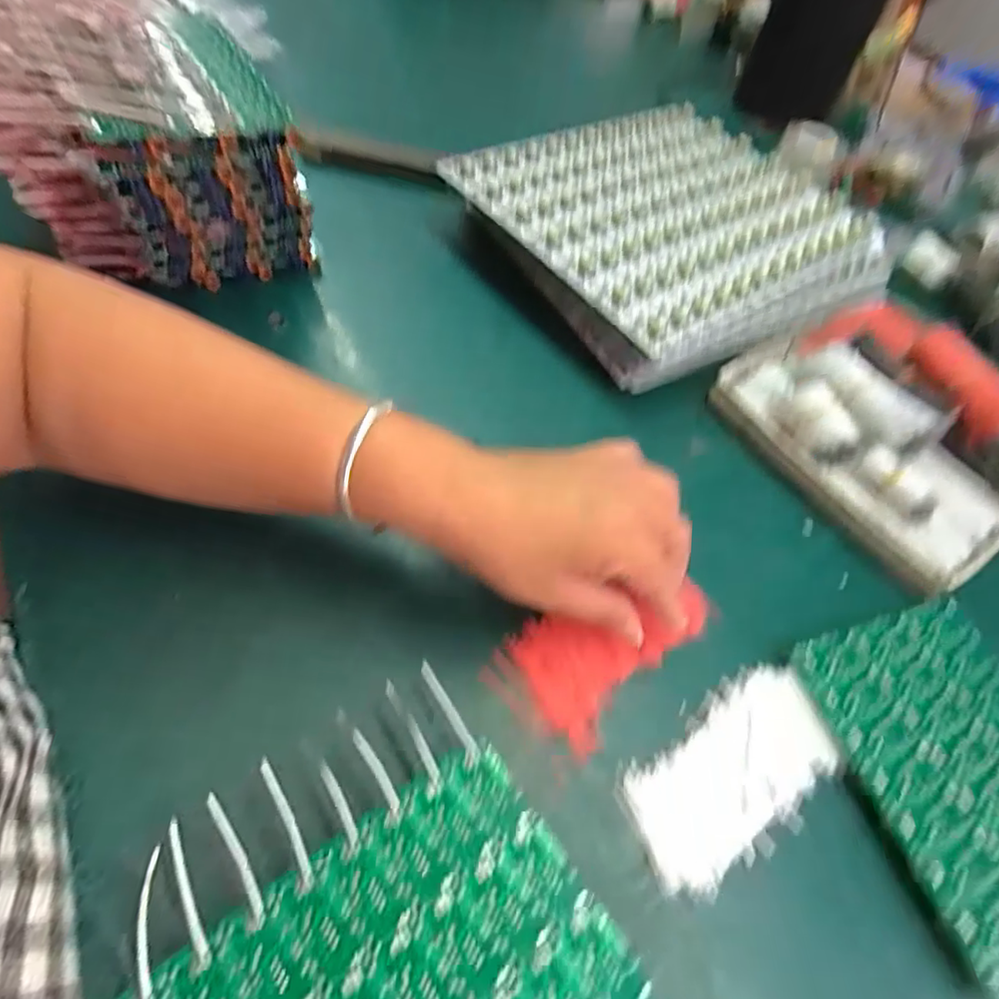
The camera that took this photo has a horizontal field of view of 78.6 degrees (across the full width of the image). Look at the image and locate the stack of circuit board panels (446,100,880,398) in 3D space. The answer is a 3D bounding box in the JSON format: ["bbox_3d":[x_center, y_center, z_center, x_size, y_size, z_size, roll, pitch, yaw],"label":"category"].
[{"bbox_3d":[0.138,-0.222,0.497,0.283,0.053,0.251,-26,61,-21],"label":"stack of circuit board panels"}]

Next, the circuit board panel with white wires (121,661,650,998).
[{"bbox_3d":[-0.048,0.167,0.222,0.153,0.017,0.143,-29,65,-27],"label":"circuit board panel with white wires"}]

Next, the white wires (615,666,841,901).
[{"bbox_3d":[0.109,0.124,0.283,0.113,0.009,0.057,-29,63,-23],"label":"white wires"}]

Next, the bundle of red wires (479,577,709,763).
[{"bbox_3d":[0.051,0.071,0.308,0.109,0.016,0.061,-37,66,-26],"label":"bundle of red wires"}]

